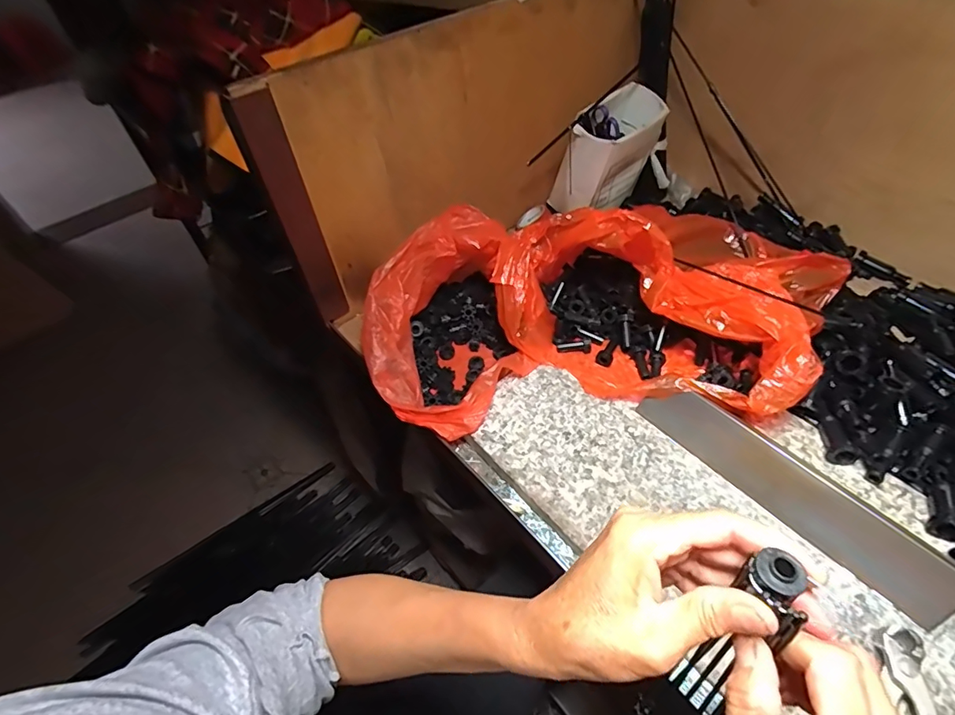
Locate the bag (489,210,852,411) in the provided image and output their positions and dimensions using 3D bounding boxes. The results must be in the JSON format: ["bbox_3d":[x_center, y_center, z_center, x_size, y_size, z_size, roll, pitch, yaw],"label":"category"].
[{"bbox_3d":[0.205,-0.090,0.547,0.325,0.126,0.261,21,55,23],"label":"bag"}]

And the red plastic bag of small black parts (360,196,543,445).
[{"bbox_3d":[-0.037,-0.043,0.558,0.171,0.130,0.258,-7,49,1],"label":"red plastic bag of small black parts"}]

